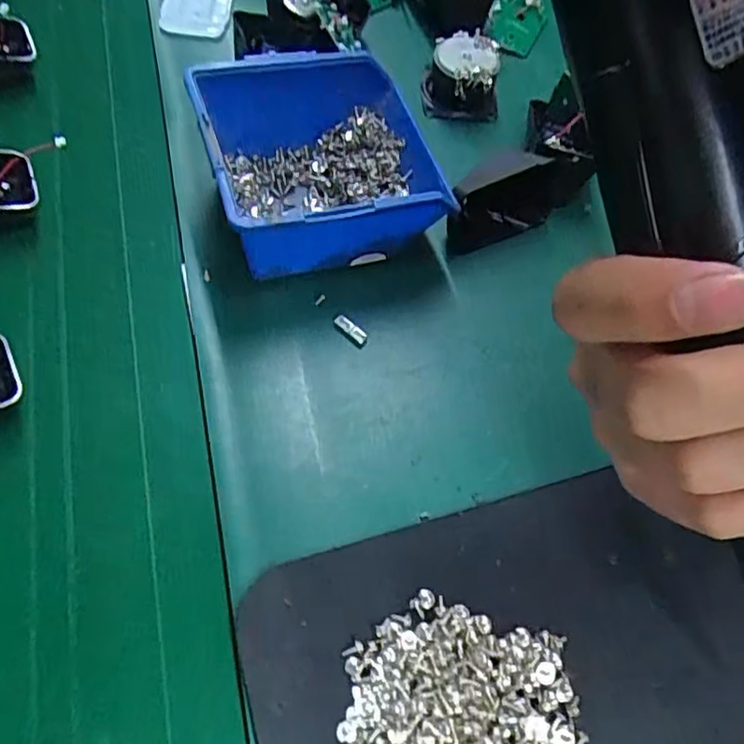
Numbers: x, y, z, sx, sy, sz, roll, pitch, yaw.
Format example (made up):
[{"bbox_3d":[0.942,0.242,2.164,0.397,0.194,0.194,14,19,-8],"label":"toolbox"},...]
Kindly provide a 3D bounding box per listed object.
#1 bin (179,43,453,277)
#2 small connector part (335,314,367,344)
[{"bbox_3d":[-0.025,-0.113,0.344,0.115,0.065,0.113,-15,65,-15],"label":"bin"},{"bbox_3d":[-0.011,-0.023,0.338,0.019,0.005,0.006,40,64,14],"label":"small connector part"}]

